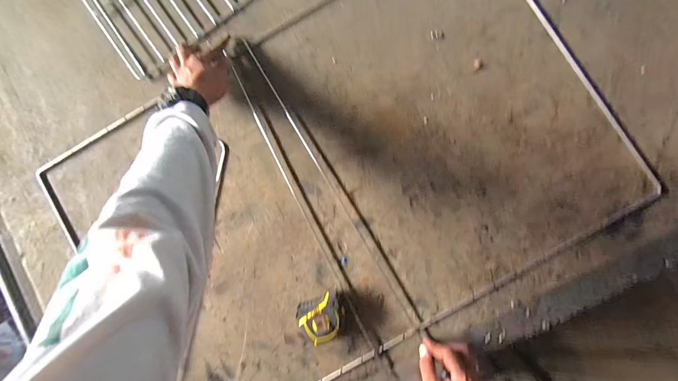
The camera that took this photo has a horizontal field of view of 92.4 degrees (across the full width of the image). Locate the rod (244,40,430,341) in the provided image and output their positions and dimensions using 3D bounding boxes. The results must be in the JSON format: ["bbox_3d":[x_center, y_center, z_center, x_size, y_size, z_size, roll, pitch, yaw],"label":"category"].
[{"bbox_3d":[-0.008,-0.013,0.545,0.013,0.005,0.569,-32,85,2],"label":"rod"}]

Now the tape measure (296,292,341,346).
[{"bbox_3d":[-0.024,0.198,0.514,0.070,0.036,0.063,-24,84,3],"label":"tape measure"}]

